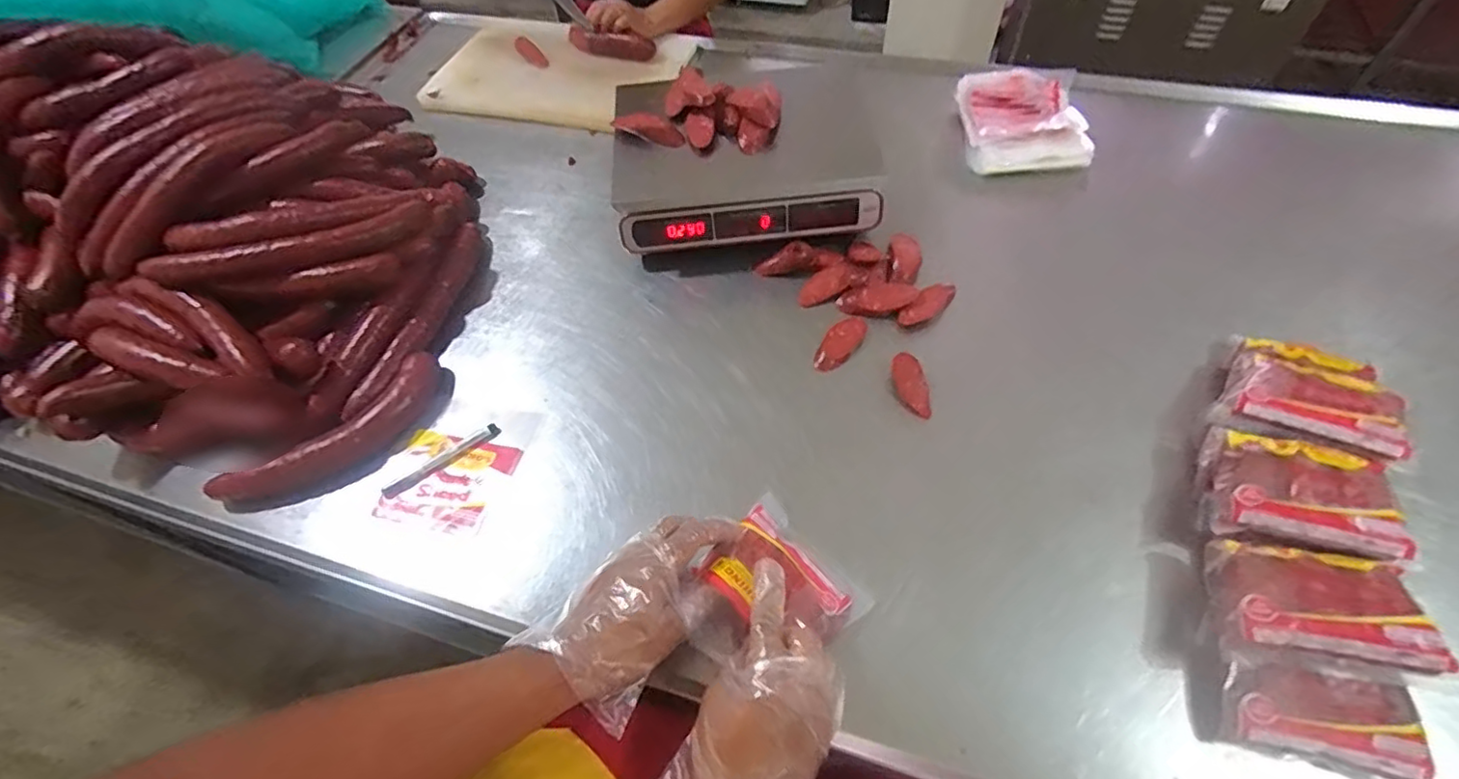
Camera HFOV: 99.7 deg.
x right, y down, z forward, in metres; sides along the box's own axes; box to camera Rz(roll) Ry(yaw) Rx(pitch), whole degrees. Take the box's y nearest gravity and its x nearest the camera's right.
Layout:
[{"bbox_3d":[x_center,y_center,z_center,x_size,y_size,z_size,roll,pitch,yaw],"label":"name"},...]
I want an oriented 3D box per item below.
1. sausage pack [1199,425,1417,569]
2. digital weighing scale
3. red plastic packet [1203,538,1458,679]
[{"bbox_3d":[0.522,0.096,0.565,0.138,0.049,0.114,10,63,26],"label":"sausage pack"},{"bbox_3d":[0.025,-0.341,0.911,0.358,0.122,0.358,-7,56,-1],"label":"digital weighing scale"},{"bbox_3d":[0.479,0.174,0.500,0.135,0.034,0.086,4,55,28],"label":"red plastic packet"}]

